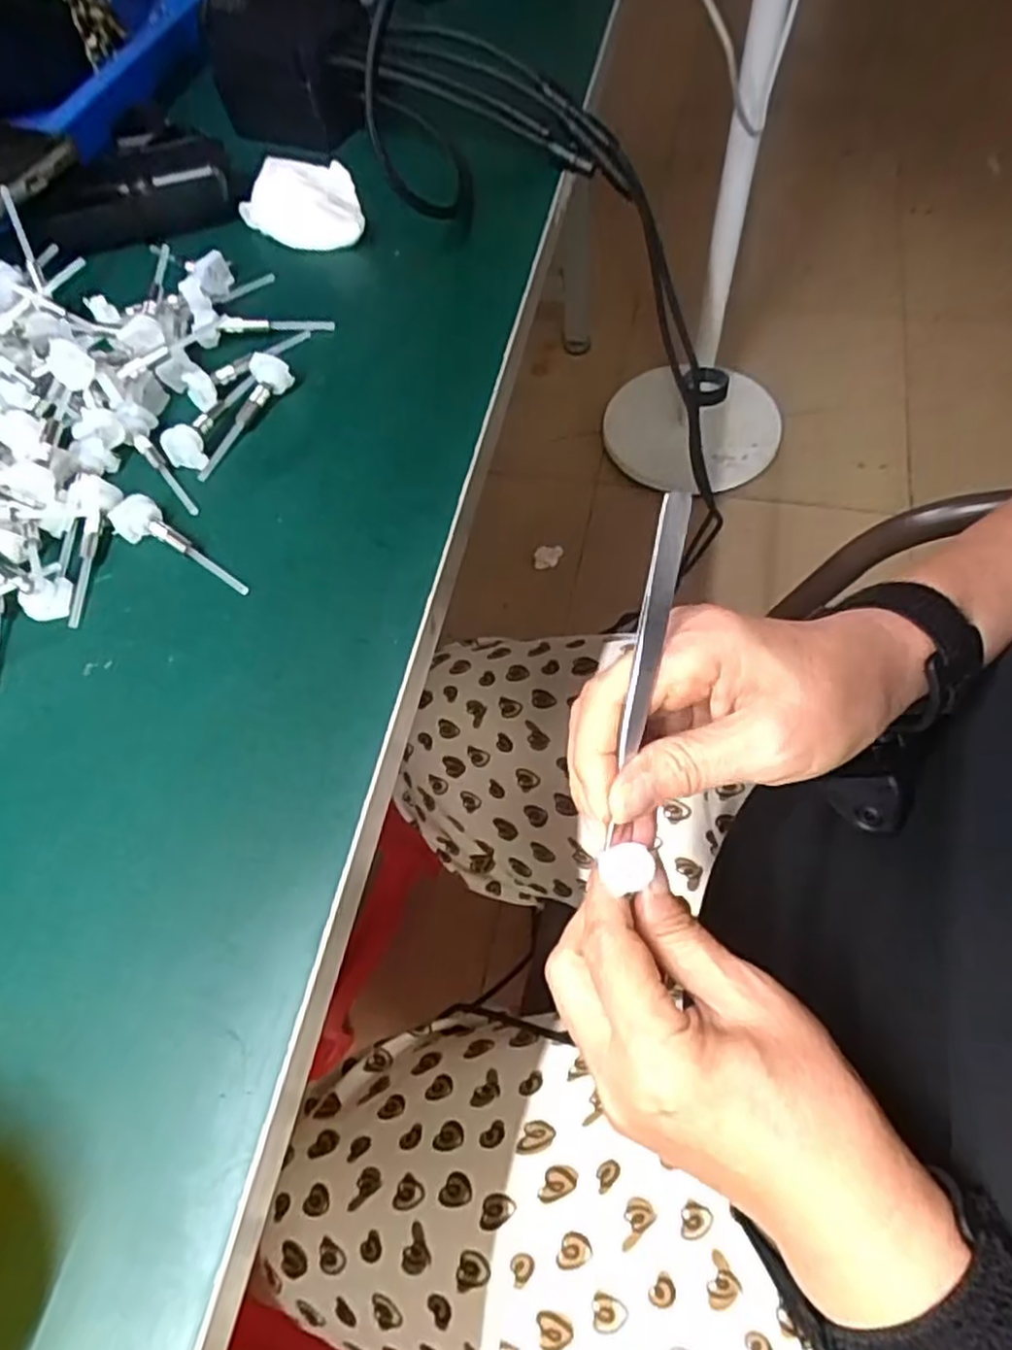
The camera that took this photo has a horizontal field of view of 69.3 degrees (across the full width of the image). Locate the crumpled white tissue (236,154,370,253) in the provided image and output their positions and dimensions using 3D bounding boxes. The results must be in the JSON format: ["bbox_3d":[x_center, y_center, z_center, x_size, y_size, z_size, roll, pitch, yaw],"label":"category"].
[{"bbox_3d":[-0.111,-0.254,0.394,0.062,0.016,0.083,-13,63,-2],"label":"crumpled white tissue"}]

